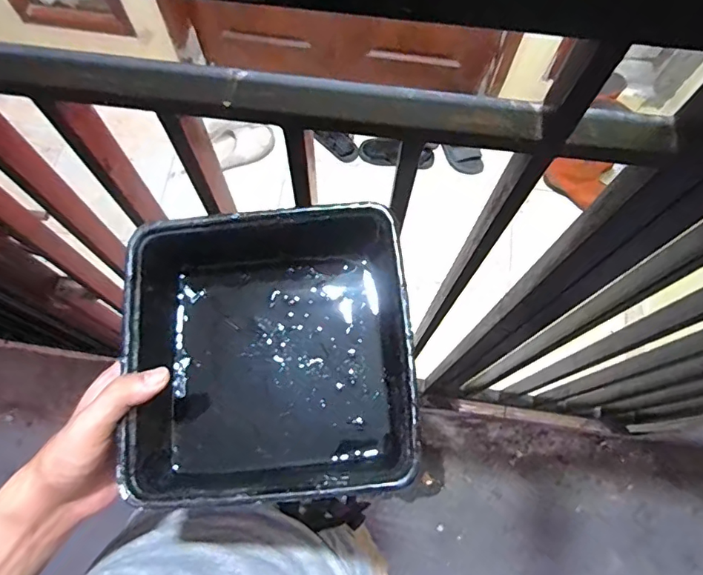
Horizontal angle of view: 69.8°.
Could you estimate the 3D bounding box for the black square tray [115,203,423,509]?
[{"bbox_3d":[-0.062,0.045,0.374,0.189,0.082,0.181,-3,69,-2],"label":"black square tray"}]

